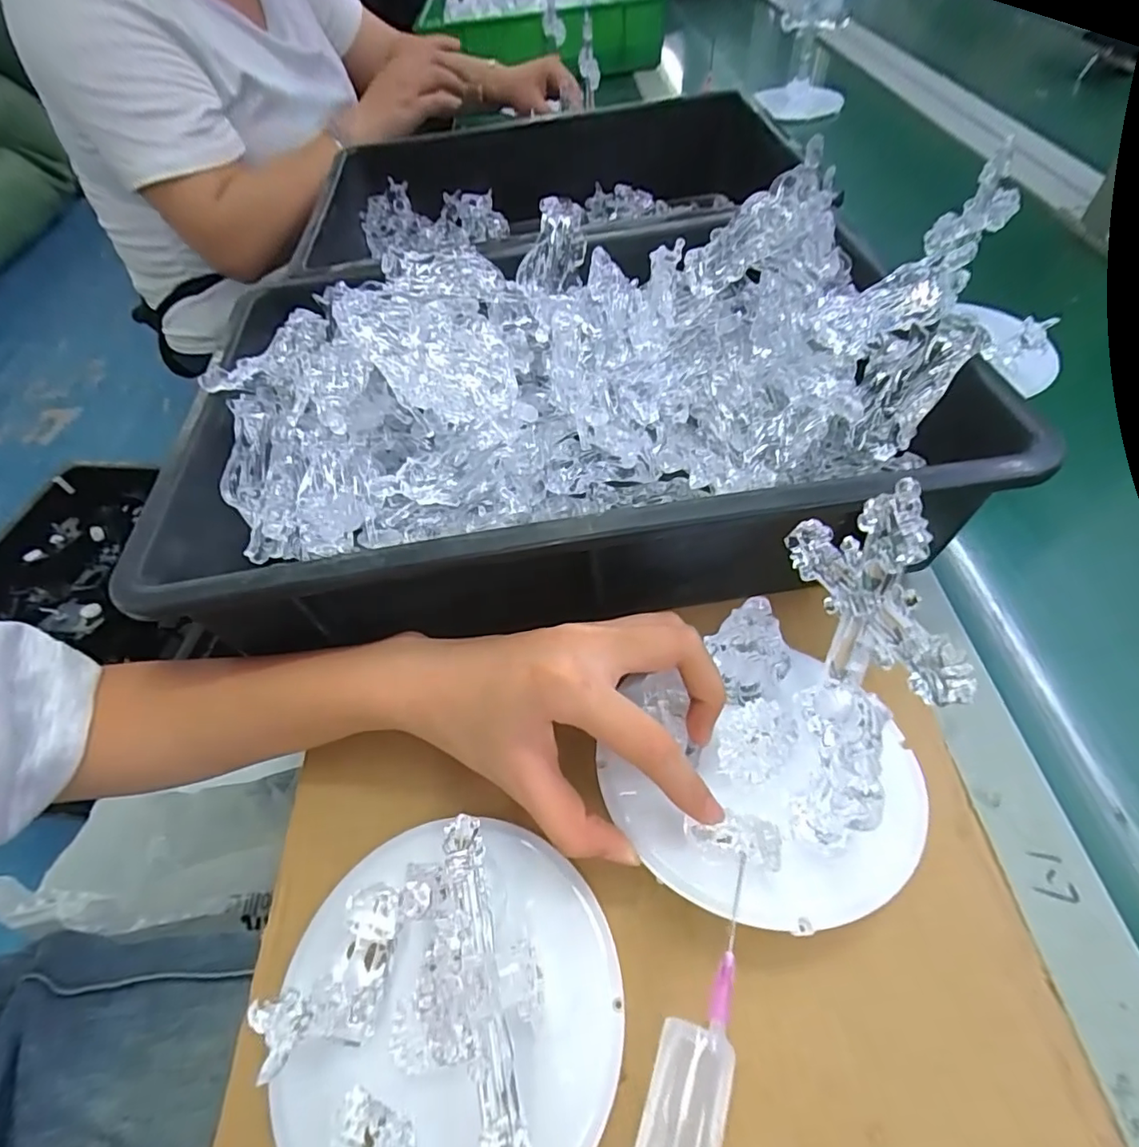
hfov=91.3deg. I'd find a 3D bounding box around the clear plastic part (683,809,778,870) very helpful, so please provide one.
[{"bbox_3d":[0.060,0.099,0.208,0.034,0.005,0.017,0,53,19],"label":"clear plastic part"}]

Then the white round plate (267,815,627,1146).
[{"bbox_3d":[-0.041,0.163,0.208,0.117,0.024,0.124,-3,54,3],"label":"white round plate"}]

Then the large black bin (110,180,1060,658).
[{"bbox_3d":[-0.003,-0.101,0.320,0.409,0.087,0.268,-5,54,1],"label":"large black bin"}]

